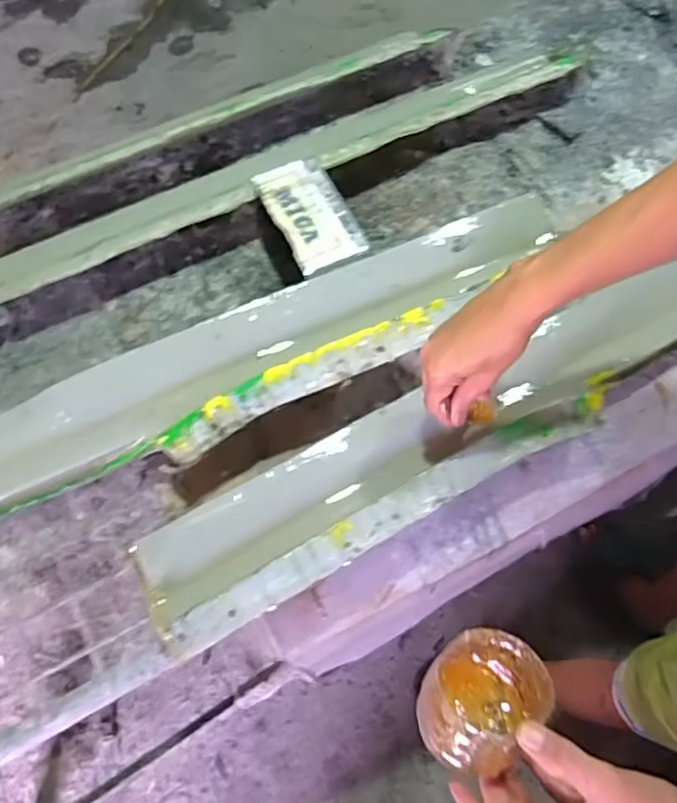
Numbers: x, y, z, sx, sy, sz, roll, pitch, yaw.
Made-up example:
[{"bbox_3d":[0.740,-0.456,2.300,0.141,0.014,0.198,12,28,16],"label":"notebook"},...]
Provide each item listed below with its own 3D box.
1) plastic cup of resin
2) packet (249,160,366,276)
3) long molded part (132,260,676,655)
[{"bbox_3d":[0.099,0.206,0.418,0.091,0.074,0.070,-38,71,-14],"label":"plastic cup of resin"},{"bbox_3d":[-0.031,-0.205,0.647,0.075,0.012,0.137,-25,68,-9],"label":"packet"},{"bbox_3d":[0.159,0.009,0.625,0.749,0.048,0.120,-27,68,-12],"label":"long molded part"}]

